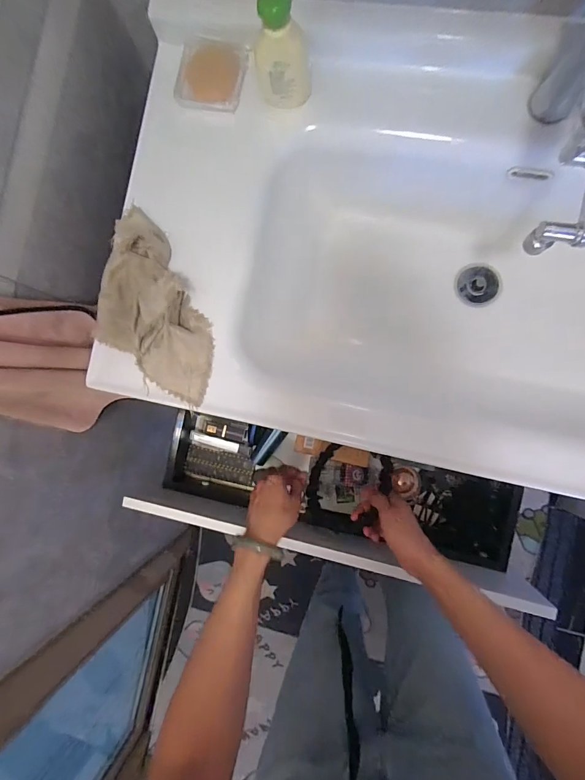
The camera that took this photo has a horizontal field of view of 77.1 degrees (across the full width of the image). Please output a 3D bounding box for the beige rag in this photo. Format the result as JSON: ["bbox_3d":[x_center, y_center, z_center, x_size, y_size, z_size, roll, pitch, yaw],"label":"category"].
[{"bbox_3d":[-0.169,-0.103,0.459,0.206,0.032,0.161,35,94,5],"label":"beige rag"}]

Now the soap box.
[{"bbox_3d":[-0.105,-0.407,0.478,0.084,0.018,0.081,17,90,7],"label":"soap box"}]

